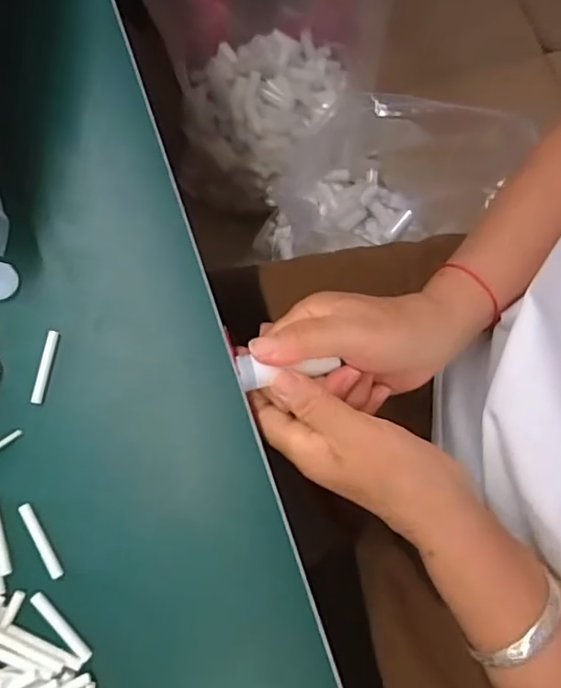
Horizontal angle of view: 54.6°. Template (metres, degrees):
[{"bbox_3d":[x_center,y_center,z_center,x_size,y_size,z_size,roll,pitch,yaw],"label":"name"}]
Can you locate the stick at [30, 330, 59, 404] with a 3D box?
[{"bbox_3d":[-0.130,0.012,0.299,0.007,0.004,0.040,8,75,1],"label":"stick"}]

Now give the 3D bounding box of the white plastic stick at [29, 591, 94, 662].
[{"bbox_3d":[-0.108,0.139,0.266,0.006,0.004,0.041,-44,80,-11],"label":"white plastic stick"}]

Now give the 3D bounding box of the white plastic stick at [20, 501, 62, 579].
[{"bbox_3d":[-0.122,0.100,0.277,0.005,0.004,0.041,-31,78,-9],"label":"white plastic stick"}]

